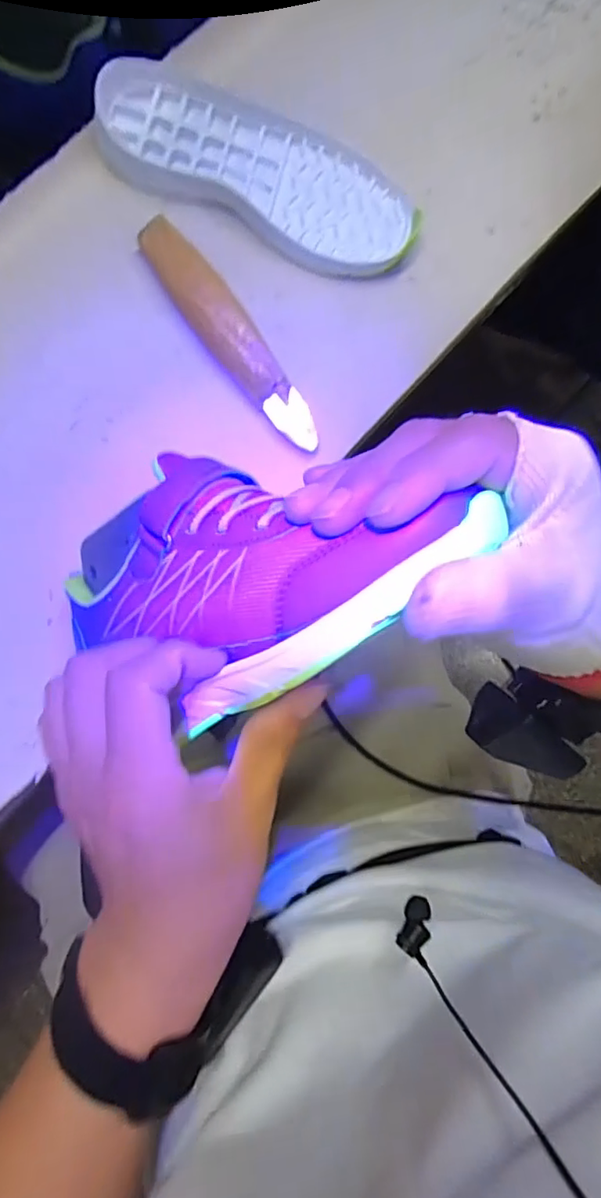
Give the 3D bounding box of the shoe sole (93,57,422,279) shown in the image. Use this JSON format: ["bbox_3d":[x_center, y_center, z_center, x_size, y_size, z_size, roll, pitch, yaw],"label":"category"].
[{"bbox_3d":[-0.025,-0.273,0.358,0.205,0.021,0.079,21,84,-7],"label":"shoe sole"}]

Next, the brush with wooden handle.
[{"bbox_3d":[-0.042,-0.163,0.352,0.028,0.021,0.161,-38,93,-9],"label":"brush with wooden handle"}]

